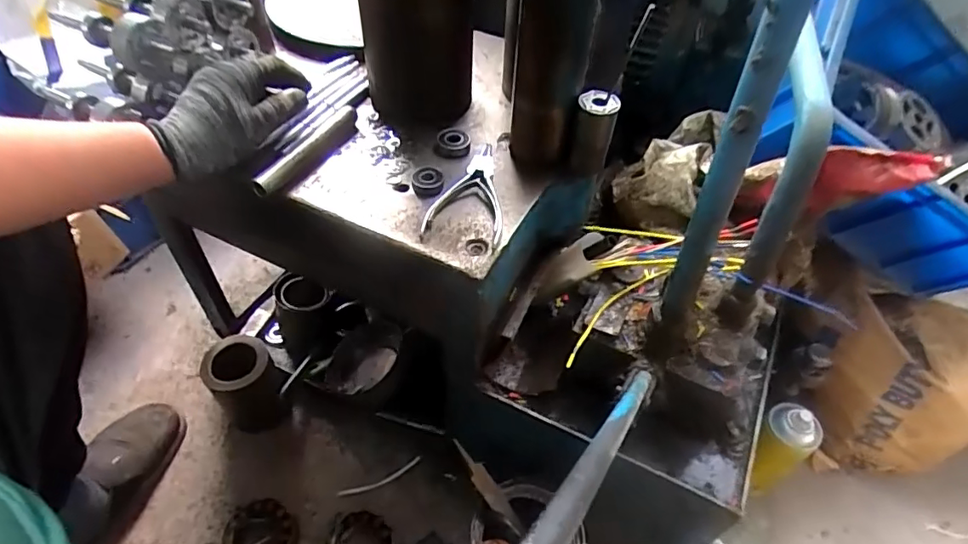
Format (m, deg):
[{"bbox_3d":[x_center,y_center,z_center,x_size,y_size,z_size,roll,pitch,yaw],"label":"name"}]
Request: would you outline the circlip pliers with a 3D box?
[{"bbox_3d":[-0.007,-0.077,0.526,0.069,0.014,0.117,14,51,8],"label":"circlip pliers"}]

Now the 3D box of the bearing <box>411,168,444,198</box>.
[{"bbox_3d":[-0.054,-0.086,0.533,0.030,0.012,0.034,-6,51,-8],"label":"bearing"}]

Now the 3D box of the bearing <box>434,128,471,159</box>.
[{"bbox_3d":[-0.032,-0.136,0.577,0.036,0.013,0.043,1,51,-2],"label":"bearing"}]

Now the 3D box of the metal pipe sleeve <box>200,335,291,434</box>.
[{"bbox_3d":[-0.341,0.167,0.811,0.091,0.137,0.090,-33,60,-26],"label":"metal pipe sleeve"}]

